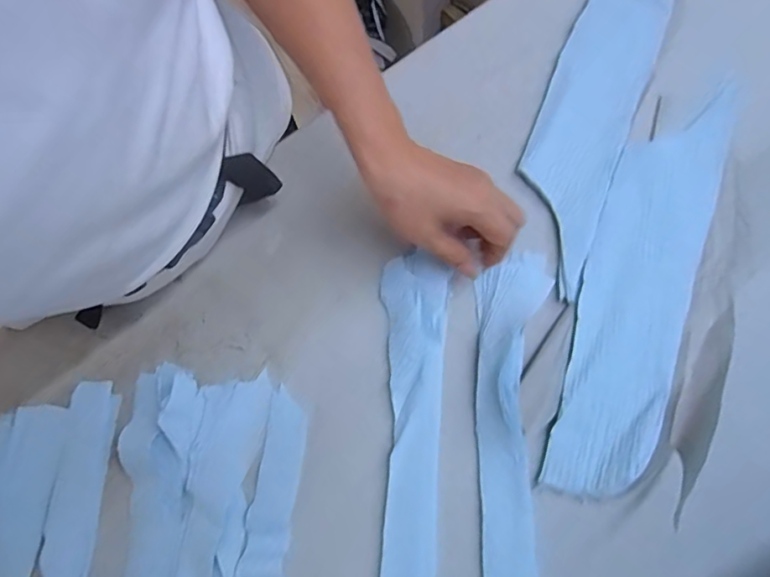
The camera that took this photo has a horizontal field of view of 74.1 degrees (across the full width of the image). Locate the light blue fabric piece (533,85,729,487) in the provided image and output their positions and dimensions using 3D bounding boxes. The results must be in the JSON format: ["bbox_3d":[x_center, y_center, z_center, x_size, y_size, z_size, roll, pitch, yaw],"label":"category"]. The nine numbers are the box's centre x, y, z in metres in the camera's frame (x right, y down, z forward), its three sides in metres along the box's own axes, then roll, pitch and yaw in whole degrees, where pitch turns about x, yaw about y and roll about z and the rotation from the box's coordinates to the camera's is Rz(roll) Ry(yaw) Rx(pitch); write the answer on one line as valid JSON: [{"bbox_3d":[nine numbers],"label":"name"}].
[{"bbox_3d":[0.220,-0.007,0.437,0.091,0.016,0.365,20,75,12],"label":"light blue fabric piece"}]

